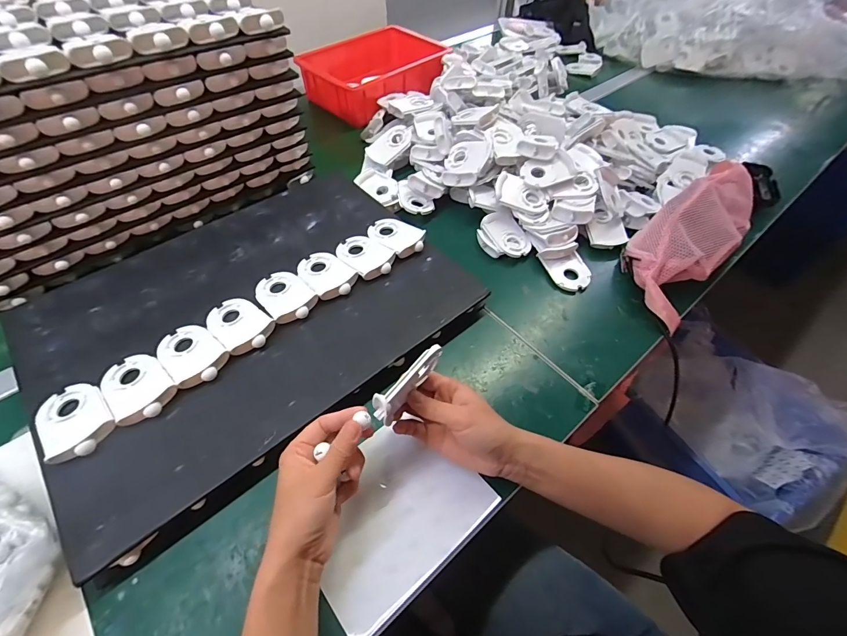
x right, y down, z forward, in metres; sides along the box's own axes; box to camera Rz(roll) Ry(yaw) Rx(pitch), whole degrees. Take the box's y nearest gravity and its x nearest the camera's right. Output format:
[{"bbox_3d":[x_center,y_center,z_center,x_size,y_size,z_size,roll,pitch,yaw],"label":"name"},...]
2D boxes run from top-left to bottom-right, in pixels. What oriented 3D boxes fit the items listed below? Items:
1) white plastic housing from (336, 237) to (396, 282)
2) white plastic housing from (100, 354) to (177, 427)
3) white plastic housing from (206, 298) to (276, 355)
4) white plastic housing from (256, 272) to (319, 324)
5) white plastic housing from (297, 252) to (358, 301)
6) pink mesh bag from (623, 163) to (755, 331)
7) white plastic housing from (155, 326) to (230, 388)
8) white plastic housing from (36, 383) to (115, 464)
[{"bbox_3d":[-0.081,-0.087,0.535,0.059,0.014,0.087,-35,61,-24],"label":"white plastic housing"},{"bbox_3d":[-0.306,0.072,0.411,0.058,0.010,0.089,-38,62,-25],"label":"white plastic housing"},{"bbox_3d":[-0.221,0.007,0.462,0.088,0.011,0.058,35,60,22],"label":"white plastic housing"},{"bbox_3d":[-0.176,-0.027,0.491,0.059,0.012,0.086,-38,62,-25],"label":"white plastic housing"},{"bbox_3d":[-0.128,-0.058,0.504,0.056,0.014,0.086,-38,63,-25],"label":"white plastic housing"},{"bbox_3d":[0.404,-0.130,0.571,0.114,0.081,0.335,38,62,24],"label":"pink mesh bag"},{"bbox_3d":[-0.263,0.040,0.436,0.089,0.012,0.058,38,62,24],"label":"white plastic housing"},{"bbox_3d":[-0.348,0.100,0.386,0.058,0.012,0.087,-32,60,-22],"label":"white plastic housing"}]

